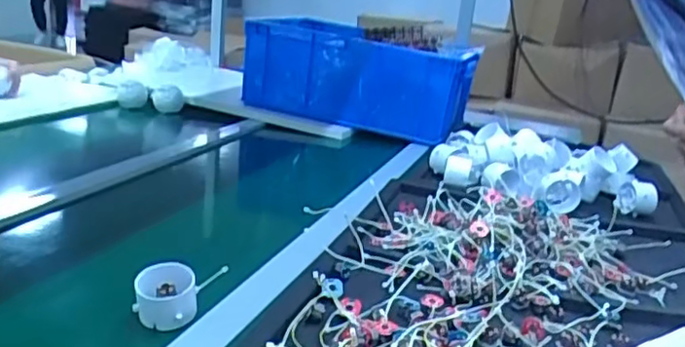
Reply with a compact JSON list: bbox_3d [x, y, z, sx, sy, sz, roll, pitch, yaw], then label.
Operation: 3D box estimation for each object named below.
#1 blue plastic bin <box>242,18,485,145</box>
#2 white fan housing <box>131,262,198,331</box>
[{"bbox_3d":[0.039,-0.213,1.361,0.446,0.173,0.264,13,19,19],"label":"blue plastic bin"},{"bbox_3d":[-0.154,0.107,0.562,0.051,0.040,0.044,1,19,-16],"label":"white fan housing"}]

